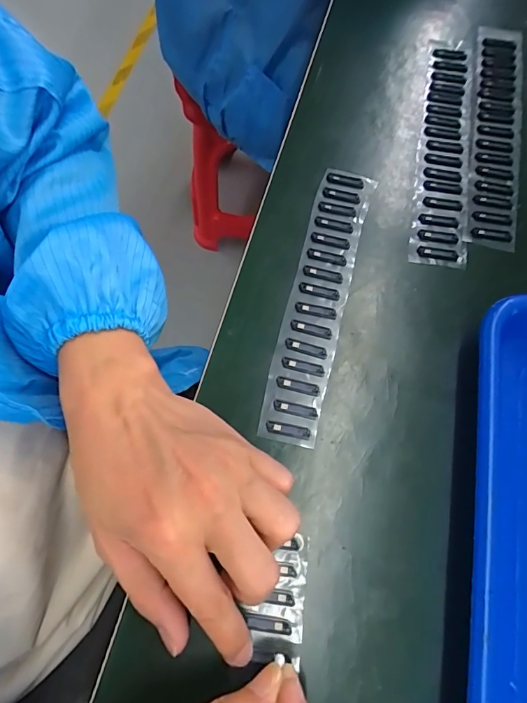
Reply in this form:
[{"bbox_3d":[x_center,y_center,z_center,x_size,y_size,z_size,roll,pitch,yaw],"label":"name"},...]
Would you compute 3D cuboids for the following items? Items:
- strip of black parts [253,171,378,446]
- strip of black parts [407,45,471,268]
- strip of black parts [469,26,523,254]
[{"bbox_3d":[0.037,-0.039,0.286,0.037,0.004,0.201,15,71,5],"label":"strip of black parts"},{"bbox_3d":[0.142,-0.160,0.331,0.036,0.005,0.216,12,70,4],"label":"strip of black parts"},{"bbox_3d":[0.183,-0.177,0.333,0.037,0.006,0.218,10,70,4],"label":"strip of black parts"}]

